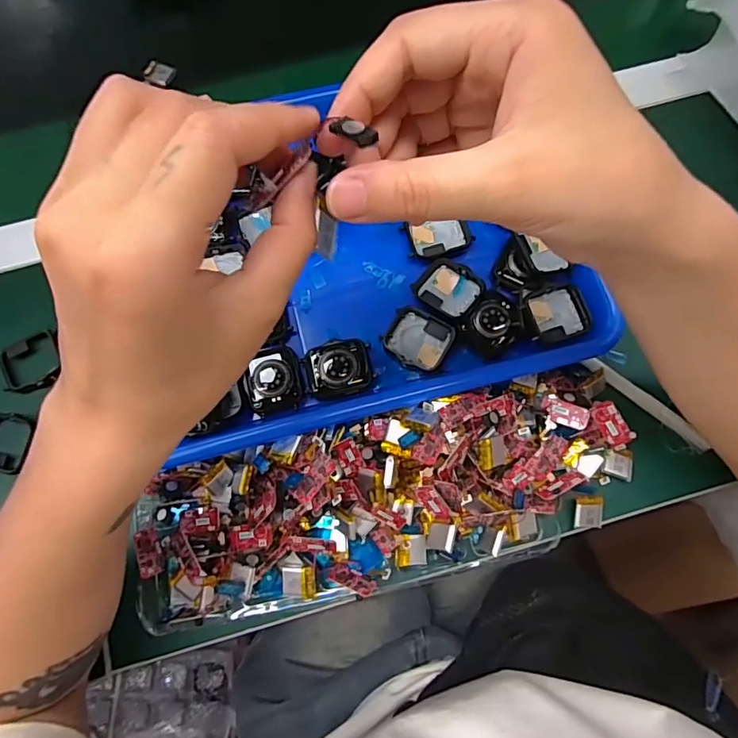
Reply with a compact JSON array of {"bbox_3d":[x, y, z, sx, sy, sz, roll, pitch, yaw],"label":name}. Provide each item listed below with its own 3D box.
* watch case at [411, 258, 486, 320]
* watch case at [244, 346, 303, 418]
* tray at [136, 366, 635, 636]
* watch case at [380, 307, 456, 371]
[{"bbox_3d":[0.055,-0.056,0.336,0.042,0.007,0.037,40,78,11],"label":"watch case"},{"bbox_3d":[-0.063,0.007,0.323,0.036,0.010,0.042,-13,74,-3],"label":"watch case"},{"bbox_3d":[0.012,0.079,0.299,0.311,0.047,0.102,-14,74,-3],"label":"tray"},{"bbox_3d":[0.033,-0.020,0.328,0.042,0.005,0.037,28,76,8],"label":"watch case"}]

